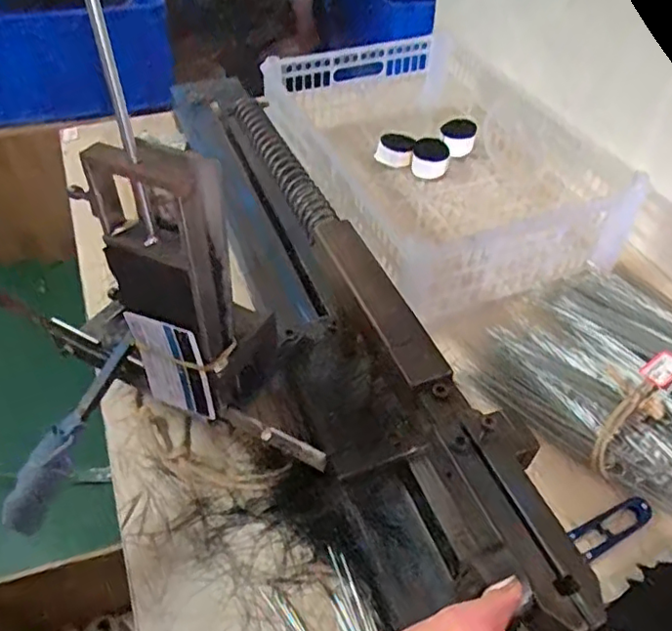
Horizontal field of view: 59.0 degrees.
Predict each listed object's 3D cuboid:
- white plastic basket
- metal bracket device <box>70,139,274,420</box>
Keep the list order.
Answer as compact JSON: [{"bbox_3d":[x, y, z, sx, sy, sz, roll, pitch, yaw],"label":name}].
[{"bbox_3d":[0.114,-0.194,0.683,0.273,0.102,0.387,-20,52,-17],"label":"white plastic basket"},{"bbox_3d":[-0.095,-0.020,0.374,0.088,0.187,0.060,17,48,14],"label":"metal bracket device"}]

